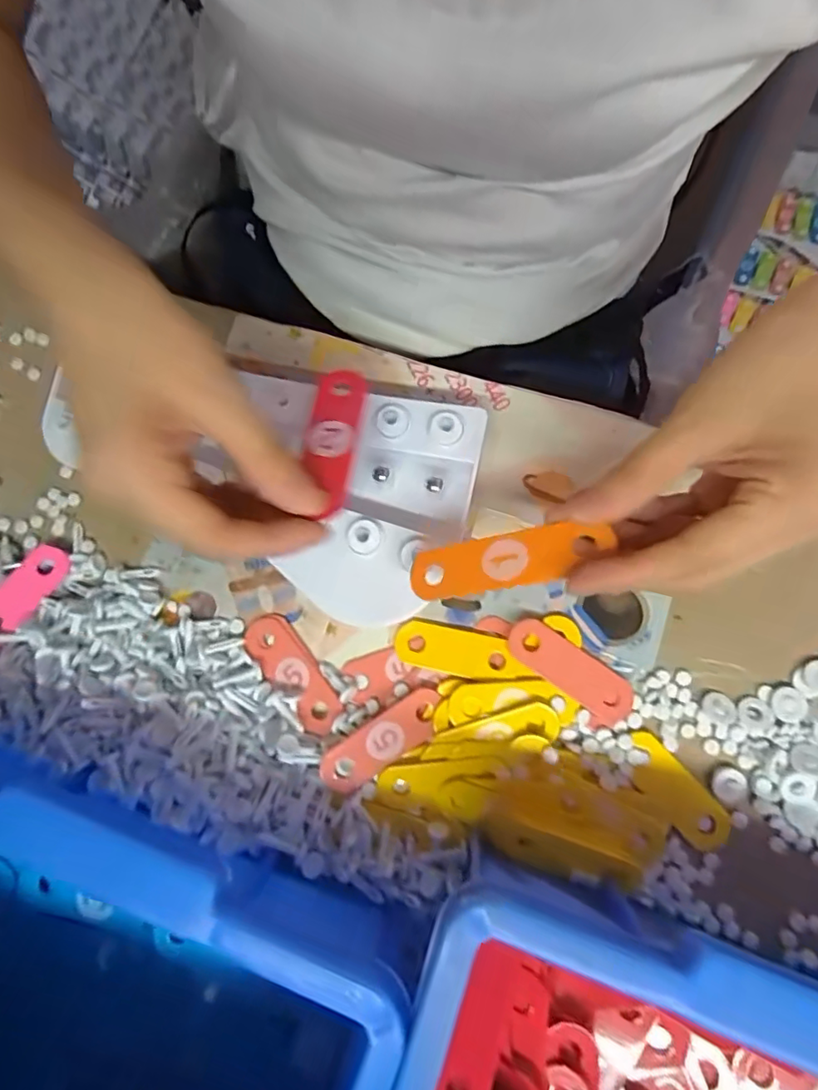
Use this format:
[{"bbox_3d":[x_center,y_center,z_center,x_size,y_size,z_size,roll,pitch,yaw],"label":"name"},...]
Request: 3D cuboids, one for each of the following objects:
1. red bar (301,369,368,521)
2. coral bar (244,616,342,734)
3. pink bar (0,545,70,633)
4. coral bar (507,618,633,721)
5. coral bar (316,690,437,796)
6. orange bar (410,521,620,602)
[{"bbox_3d":[-0.032,-0.046,0.232,0.022,0.005,0.074,0,59,2],"label":"red bar"},{"bbox_3d":[-0.060,0.066,0.288,0.024,0.006,0.068,-40,80,-4],"label":"coral bar"},{"bbox_3d":[-0.208,0.027,0.295,0.025,0.004,0.058,29,69,6],"label":"pink bar"},{"bbox_3d":[0.081,0.062,0.275,0.068,0.007,0.023,34,83,9],"label":"coral bar"},{"bbox_3d":[-0.012,0.096,0.269,0.065,0.007,0.023,-33,80,-3],"label":"coral bar"},{"bbox_3d":[0.039,0.006,0.227,0.083,0.005,0.023,-14,72,25],"label":"orange bar"}]

